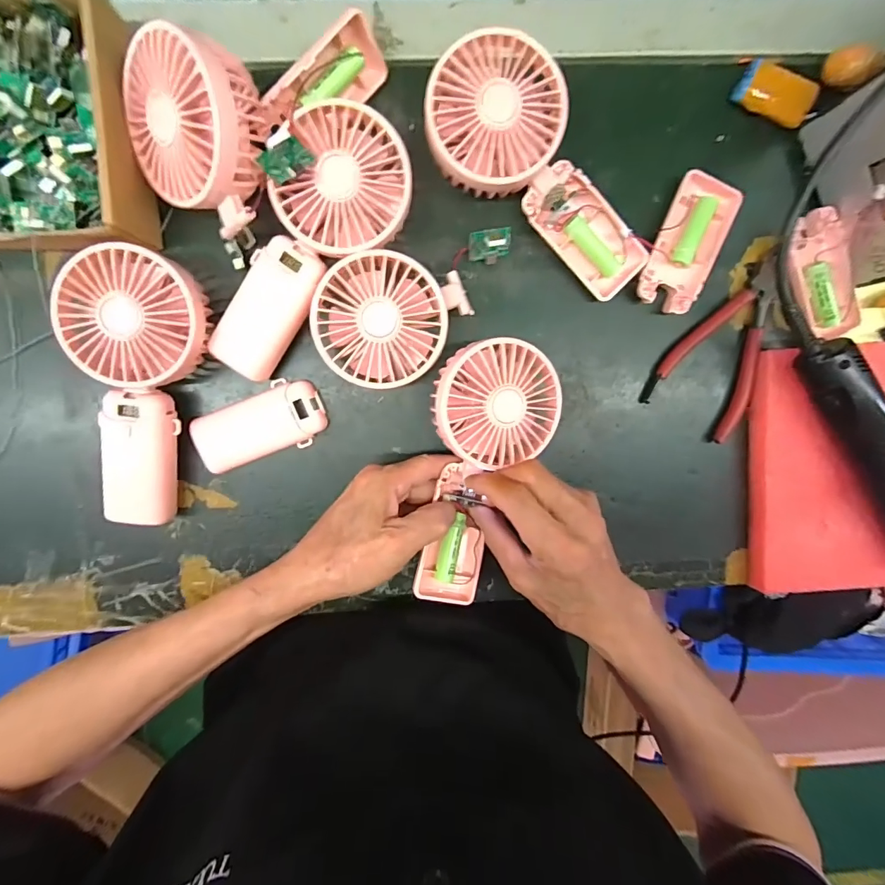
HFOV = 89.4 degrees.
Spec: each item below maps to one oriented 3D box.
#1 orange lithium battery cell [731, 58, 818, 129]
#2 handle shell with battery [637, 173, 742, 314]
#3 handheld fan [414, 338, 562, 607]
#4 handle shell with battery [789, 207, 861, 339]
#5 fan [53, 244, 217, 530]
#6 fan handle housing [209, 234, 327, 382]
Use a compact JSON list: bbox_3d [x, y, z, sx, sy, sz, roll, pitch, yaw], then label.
[{"bbox_3d":[0.240,-0.249,0.322,0.053,0.026,0.026,22,96,-7],"label":"orange lithium battery cell"},{"bbox_3d":[0.181,-0.146,0.335,0.047,0.017,0.095,19,96,-7],"label":"handle shell with battery"},{"bbox_3d":[0.027,0.023,0.313,0.086,0.028,0.184,12,99,-6],"label":"handheld fan"},{"bbox_3d":[0.284,-0.124,0.336,0.048,0.011,0.092,-24,99,0],"label":"handle shell with battery"},{"bbox_3d":[-0.217,-0.035,0.310,0.089,0.043,0.184,14,97,-6],"label":"fan"},{"bbox_3d":[-0.119,-0.092,0.312,0.046,0.027,0.094,31,95,-8],"label":"fan handle housing"}]

